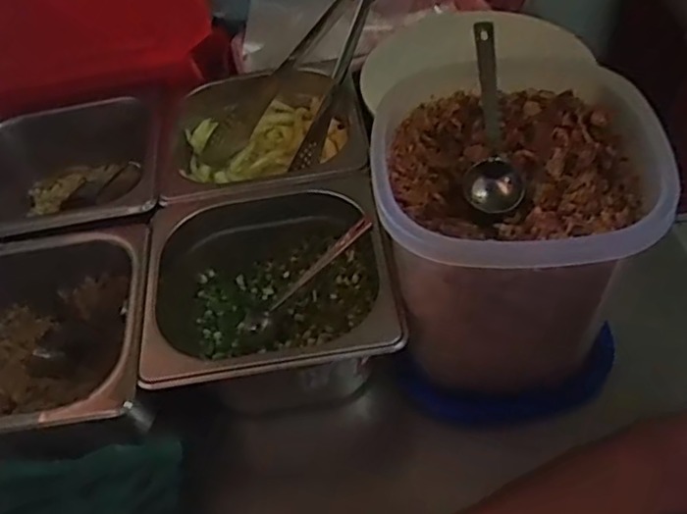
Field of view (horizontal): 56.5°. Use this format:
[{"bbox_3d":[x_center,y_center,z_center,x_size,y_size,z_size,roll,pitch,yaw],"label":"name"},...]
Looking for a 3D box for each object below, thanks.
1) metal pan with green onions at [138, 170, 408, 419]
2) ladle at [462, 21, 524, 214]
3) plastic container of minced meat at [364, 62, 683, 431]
[{"bbox_3d":[-0.054,0.034,0.482,0.164,0.100,0.163,-10,50,-3],"label":"metal pan with green onions"},{"bbox_3d":[0.096,-0.089,0.416,0.034,0.033,0.136,1,64,7],"label":"ladle"},{"bbox_3d":[0.111,-0.005,0.444,0.155,0.193,0.163,-3,50,4],"label":"plastic container of minced meat"}]

